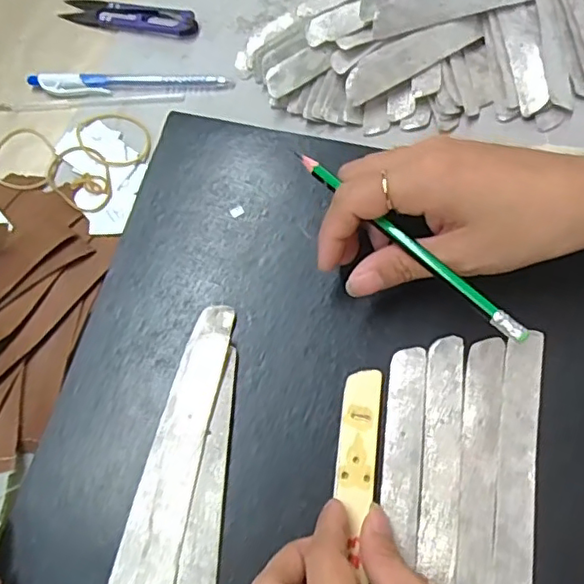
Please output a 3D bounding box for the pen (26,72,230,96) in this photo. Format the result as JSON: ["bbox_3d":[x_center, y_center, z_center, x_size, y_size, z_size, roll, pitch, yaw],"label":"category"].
[{"bbox_3d":[-0.111,-0.141,0.400,0.132,0.007,0.016,1,72,2],"label":"pen"}]

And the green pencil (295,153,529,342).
[{"bbox_3d":[0.052,-0.026,0.283,0.007,0.006,0.144,-42,67,-11],"label":"green pencil"}]

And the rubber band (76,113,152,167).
[{"bbox_3d":[-0.118,-0.100,0.388,0.049,0.004,0.039,19,74,8],"label":"rubber band"}]

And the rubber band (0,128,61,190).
[{"bbox_3d":[-0.175,-0.087,0.387,0.049,0.007,0.045,20,74,8],"label":"rubber band"}]

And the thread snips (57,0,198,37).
[{"bbox_3d":[-0.115,-0.196,0.417,0.099,0.010,0.020,13,73,6],"label":"thread snips"}]

